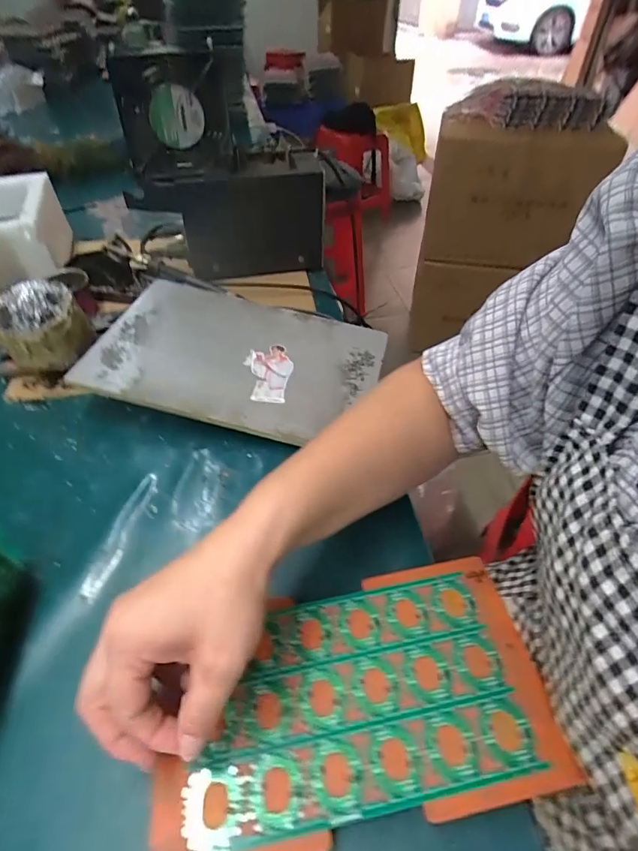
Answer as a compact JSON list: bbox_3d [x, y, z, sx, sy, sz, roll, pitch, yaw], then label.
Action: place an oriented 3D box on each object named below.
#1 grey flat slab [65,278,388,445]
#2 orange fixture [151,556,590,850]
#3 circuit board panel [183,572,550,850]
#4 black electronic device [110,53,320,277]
[{"bbox_3d":[-0.082,-0.082,0.510,0.288,0.012,0.203,13,47,5],"label":"grey flat slab"},{"bbox_3d":[0.021,0.167,0.290,0.230,0.008,0.136,-10,47,-6],"label":"orange fixture"},{"bbox_3d":[0.019,0.167,0.290,0.197,0.004,0.118,-9,46,-7],"label":"circuit board panel"},{"bbox_3d":[-0.116,-0.324,0.593,0.225,0.239,0.103,-12,48,-8],"label":"black electronic device"}]

